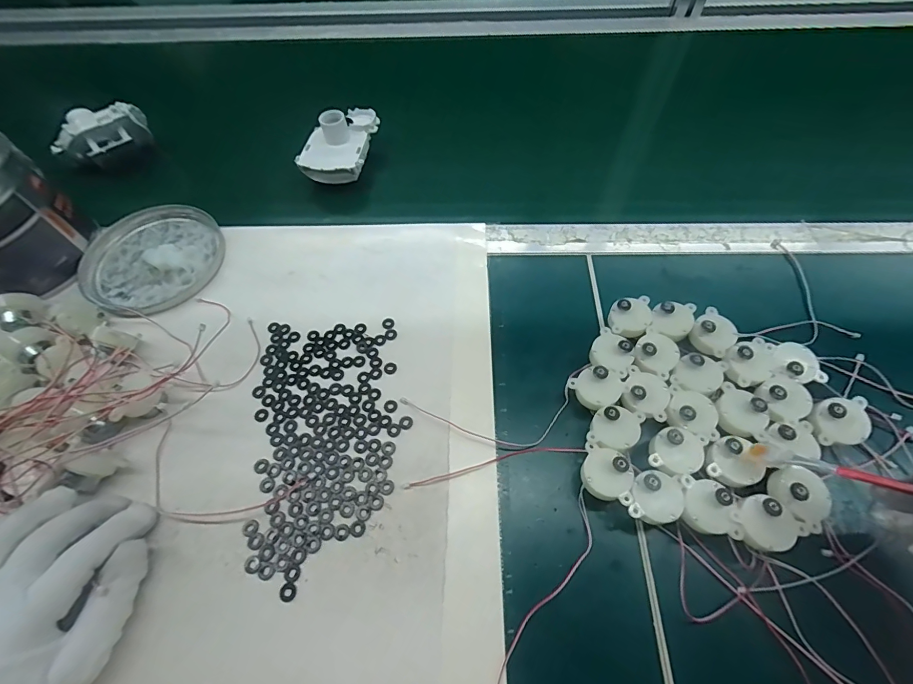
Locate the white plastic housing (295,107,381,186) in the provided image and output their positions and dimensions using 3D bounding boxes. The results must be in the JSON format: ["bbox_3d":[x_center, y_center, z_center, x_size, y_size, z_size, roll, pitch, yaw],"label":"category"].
[{"bbox_3d":[-0.131,-0.223,0.463,0.067,0.054,0.100,9,61,8],"label":"white plastic housing"}]

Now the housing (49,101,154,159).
[{"bbox_3d":[-0.407,-0.239,0.471,0.098,0.048,0.045,-41,66,-19],"label":"housing"}]

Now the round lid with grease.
[{"bbox_3d":[-0.299,-0.085,0.407,0.132,0.014,0.126,-1,60,2],"label":"round lid with grease"}]

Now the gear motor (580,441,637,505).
[{"bbox_3d":[0.102,0.092,0.281,0.033,0.031,0.033,15,62,11],"label":"gear motor"}]

